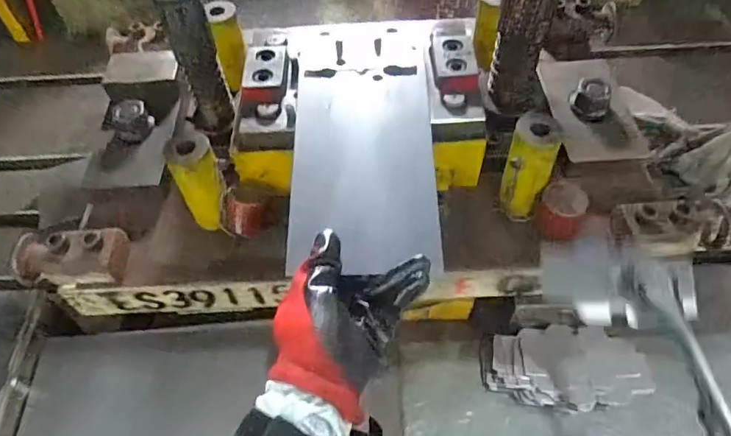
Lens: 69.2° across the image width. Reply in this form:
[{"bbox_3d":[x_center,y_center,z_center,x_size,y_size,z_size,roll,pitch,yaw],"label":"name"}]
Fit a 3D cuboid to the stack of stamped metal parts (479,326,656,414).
[{"bbox_3d":[0.196,0.147,0.521,0.153,0.036,0.085,4,54,6],"label":"stack of stamped metal parts"}]

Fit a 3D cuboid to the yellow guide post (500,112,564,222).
[{"bbox_3d":[0.147,-0.043,0.478,0.038,0.105,0.034,18,56,16],"label":"yellow guide post"}]

